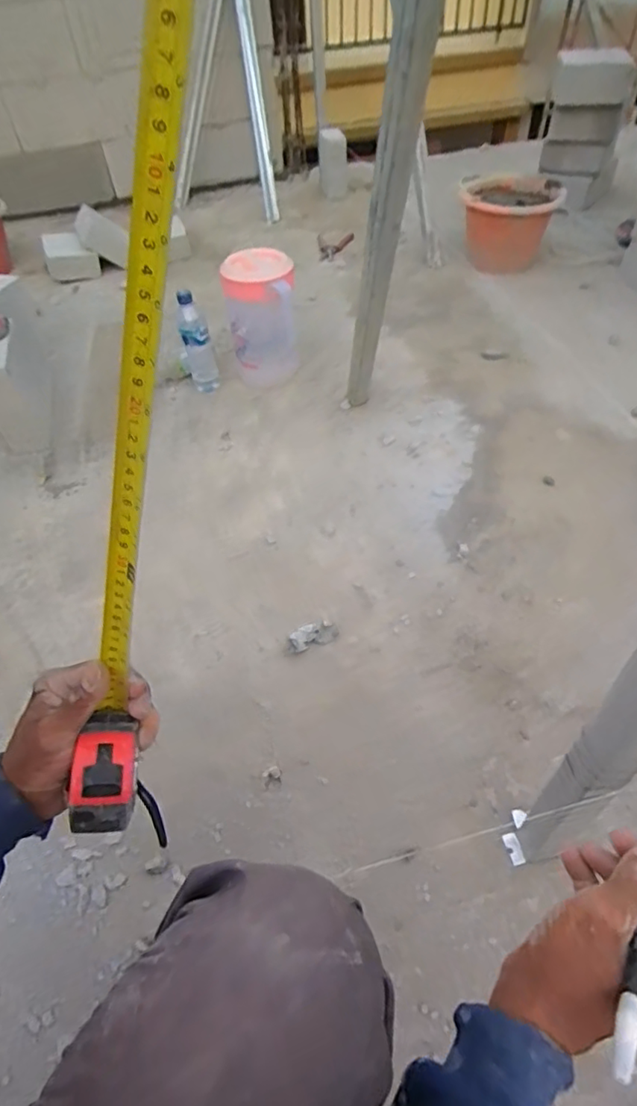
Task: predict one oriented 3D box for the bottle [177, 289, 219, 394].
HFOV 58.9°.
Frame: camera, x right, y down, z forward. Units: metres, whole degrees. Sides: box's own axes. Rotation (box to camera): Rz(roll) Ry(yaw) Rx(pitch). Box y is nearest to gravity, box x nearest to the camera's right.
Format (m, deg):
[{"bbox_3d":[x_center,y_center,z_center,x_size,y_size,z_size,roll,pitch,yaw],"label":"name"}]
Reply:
[{"bbox_3d":[-0.268,-0.462,1.263,0.066,0.218,0.077,-14,49,-9],"label":"bottle"}]

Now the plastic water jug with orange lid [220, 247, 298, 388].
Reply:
[{"bbox_3d":[-0.126,-0.514,1.267,0.149,0.280,0.140,-8,48,-4],"label":"plastic water jug with orange lid"}]

